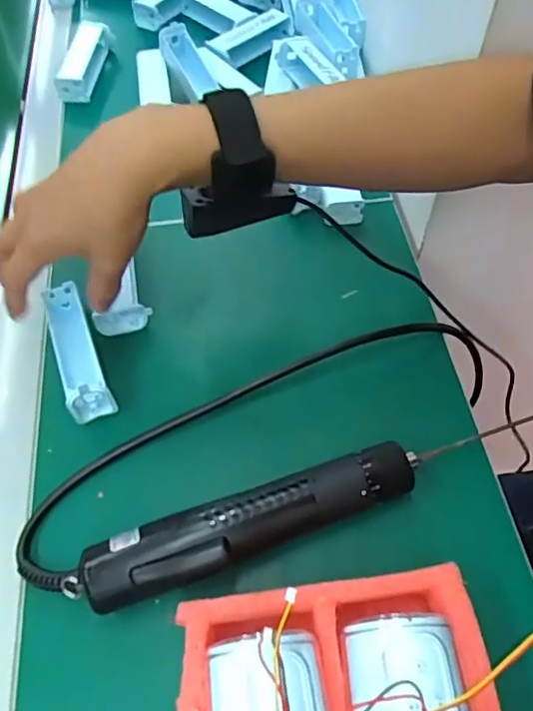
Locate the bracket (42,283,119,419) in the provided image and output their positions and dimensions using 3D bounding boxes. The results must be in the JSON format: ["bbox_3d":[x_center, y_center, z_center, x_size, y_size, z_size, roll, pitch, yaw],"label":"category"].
[{"bbox_3d":[-0.135,-0.005,0.397,0.029,0.029,0.105,-20,59,-11],"label":"bracket"}]

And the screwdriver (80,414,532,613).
[{"bbox_3d":[0.038,0.081,0.335,0.287,0.036,0.034,-18,59,-10],"label":"screwdriver"}]

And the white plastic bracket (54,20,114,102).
[{"bbox_3d":[-0.195,-0.313,0.600,0.032,0.030,0.105,4,58,4],"label":"white plastic bracket"}]

